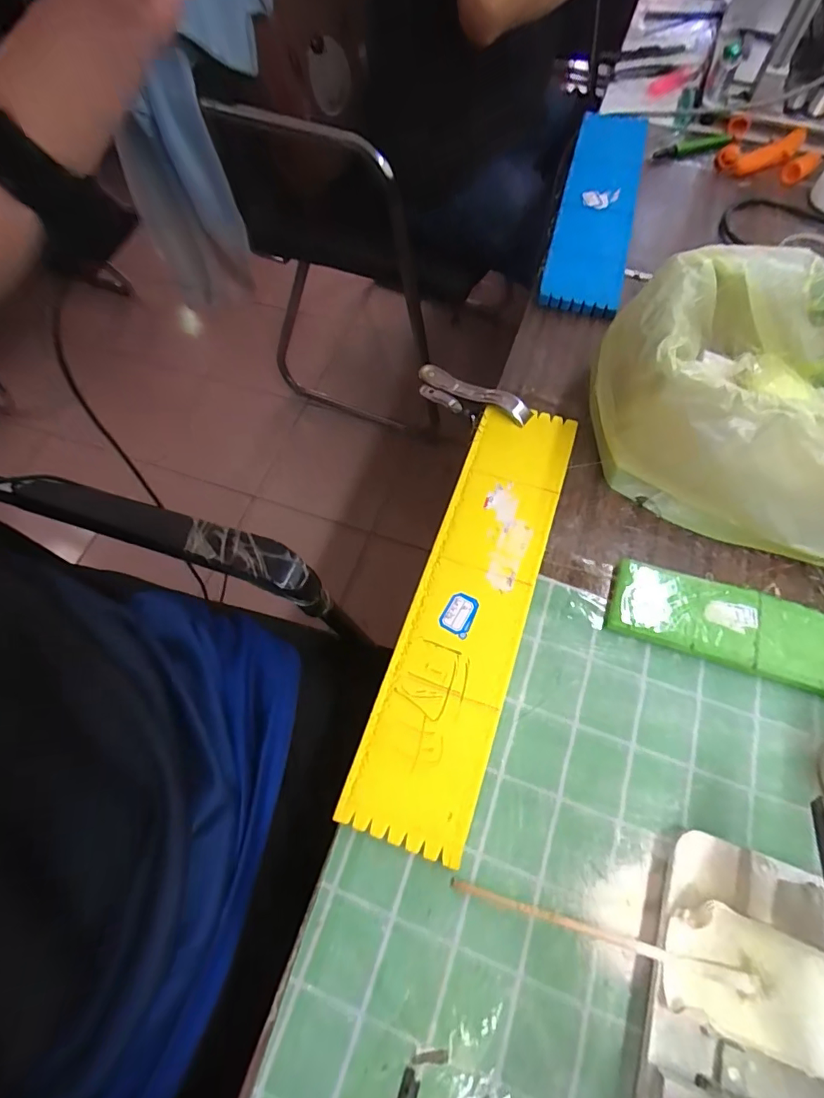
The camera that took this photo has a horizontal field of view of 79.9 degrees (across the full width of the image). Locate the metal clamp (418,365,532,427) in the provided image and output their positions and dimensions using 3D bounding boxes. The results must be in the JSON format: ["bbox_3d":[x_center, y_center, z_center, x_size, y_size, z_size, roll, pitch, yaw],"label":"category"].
[{"bbox_3d":[0.055,-0.141,0.461,0.123,0.044,0.019,28,67,30],"label":"metal clamp"}]

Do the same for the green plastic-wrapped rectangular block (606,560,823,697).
[{"bbox_3d":[0.235,0.056,0.353,0.175,0.021,0.059,18,68,9],"label":"green plastic-wrapped rectangular block"}]

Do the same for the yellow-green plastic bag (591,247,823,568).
[{"bbox_3d":[0.307,-0.113,0.369,0.316,0.126,0.215,20,68,9],"label":"yellow-green plastic bag"}]

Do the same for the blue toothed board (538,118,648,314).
[{"bbox_3d":[0.213,-0.392,0.556,0.082,0.022,0.332,15,67,6],"label":"blue toothed board"}]

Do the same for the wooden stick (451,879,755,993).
[{"bbox_3d":[0.099,0.212,0.275,0.155,0.006,0.007,7,65,17],"label":"wooden stick"}]

